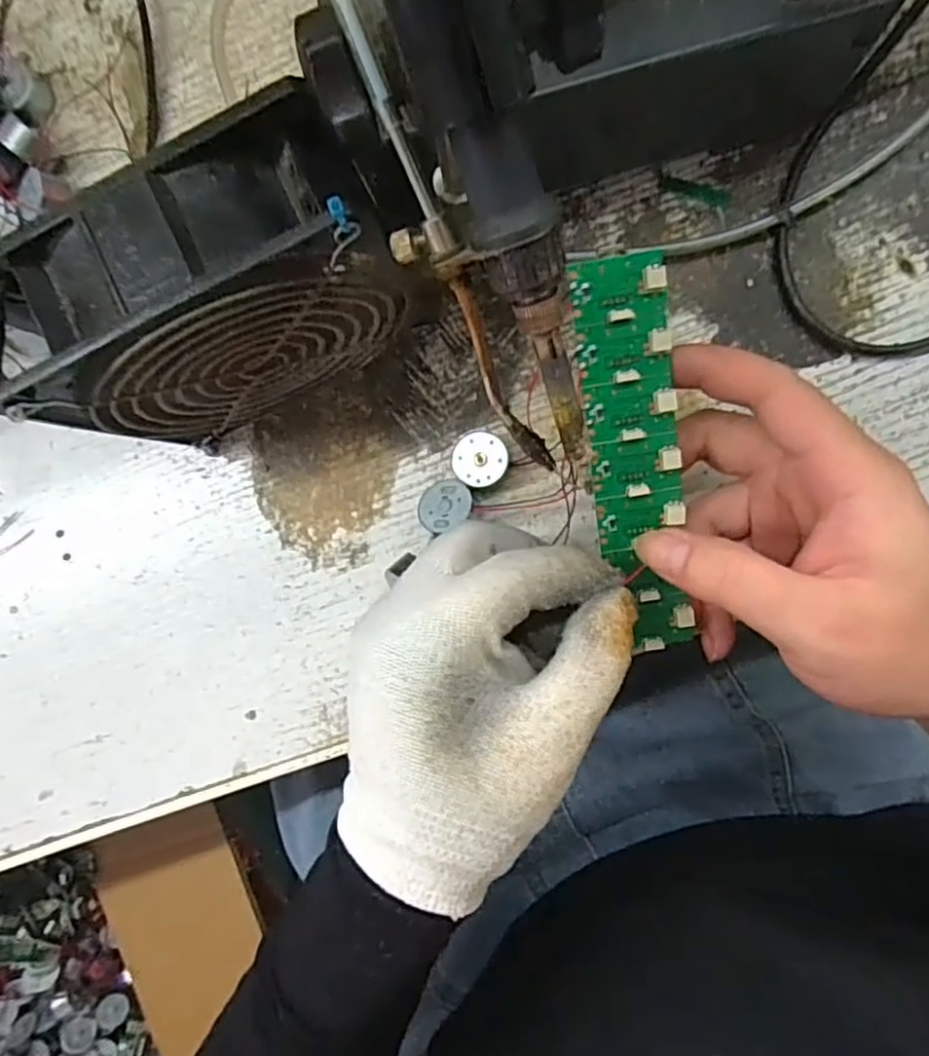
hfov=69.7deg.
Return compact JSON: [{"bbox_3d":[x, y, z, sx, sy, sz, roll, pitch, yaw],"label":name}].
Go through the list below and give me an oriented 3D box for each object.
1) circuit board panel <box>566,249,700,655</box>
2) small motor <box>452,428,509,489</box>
[{"bbox_3d":[0.060,-0.022,0.232,0.030,0.006,0.136,-9,104,6],"label":"circuit board panel"},{"bbox_3d":[0.007,-0.029,0.283,0.023,0.015,0.024,0,91,6],"label":"small motor"}]

